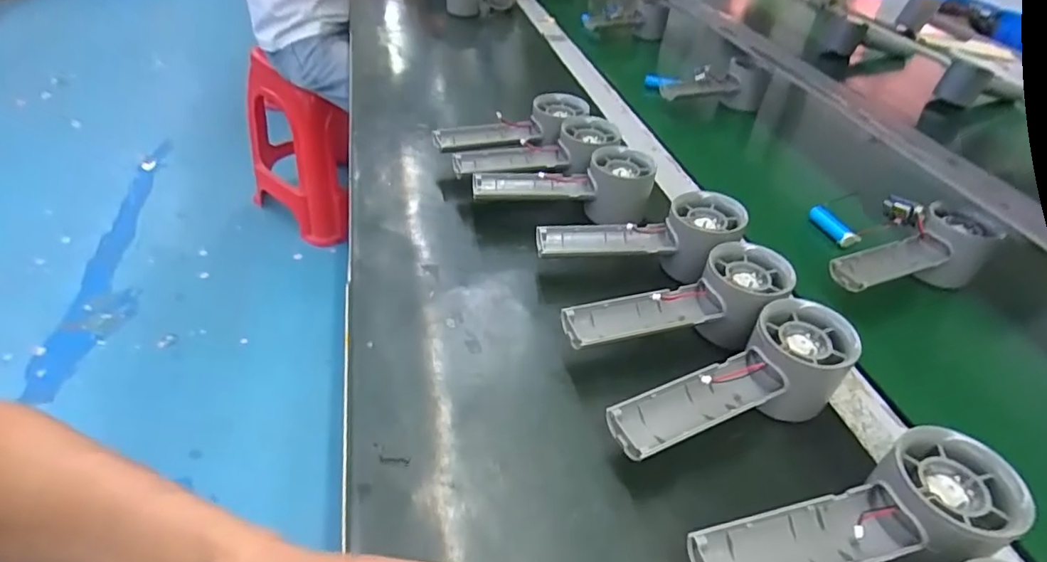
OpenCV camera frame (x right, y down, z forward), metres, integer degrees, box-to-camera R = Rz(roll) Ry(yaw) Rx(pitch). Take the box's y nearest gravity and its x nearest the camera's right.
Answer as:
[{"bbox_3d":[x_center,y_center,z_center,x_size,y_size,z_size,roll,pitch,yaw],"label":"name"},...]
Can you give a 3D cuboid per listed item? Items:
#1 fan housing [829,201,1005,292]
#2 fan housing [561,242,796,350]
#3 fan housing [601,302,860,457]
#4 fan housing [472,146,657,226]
[{"bbox_3d":[0.322,-0.016,0.471,0.149,0.057,0.063,-17,45,-26],"label":"fan housing"},{"bbox_3d":[0.106,0.024,0.383,0.153,0.058,0.057,-12,43,-21],"label":"fan housing"},{"bbox_3d":[0.125,0.068,0.335,0.153,0.061,0.051,-17,45,-26],"label":"fan housing"},{"bbox_3d":[0.036,-0.088,0.510,0.158,0.054,0.044,4,39,-3],"label":"fan housing"}]

